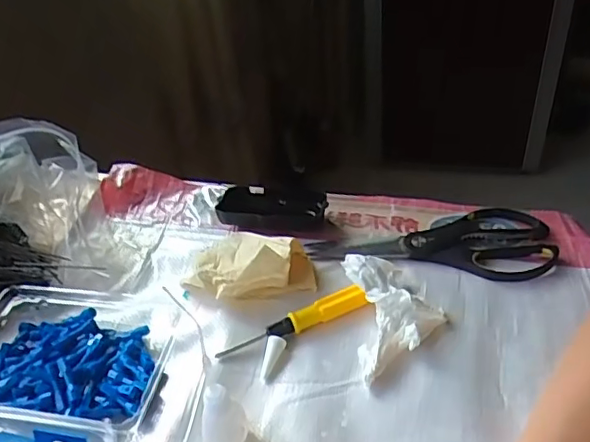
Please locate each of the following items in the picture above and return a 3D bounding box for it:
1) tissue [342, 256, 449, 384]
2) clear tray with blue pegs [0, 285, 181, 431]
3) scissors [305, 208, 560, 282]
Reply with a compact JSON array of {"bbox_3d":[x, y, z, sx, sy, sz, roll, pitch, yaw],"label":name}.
[{"bbox_3d":[0.082,0.072,0.455,0.072,0.034,0.107,-7,38,-2],"label":"tissue"},{"bbox_3d":[-0.195,0.103,0.457,0.183,0.032,0.134,3,39,11],"label":"clear tray with blue pegs"},{"bbox_3d":[0.128,0.017,0.536,0.217,0.011,0.091,4,39,12],"label":"scissors"}]

